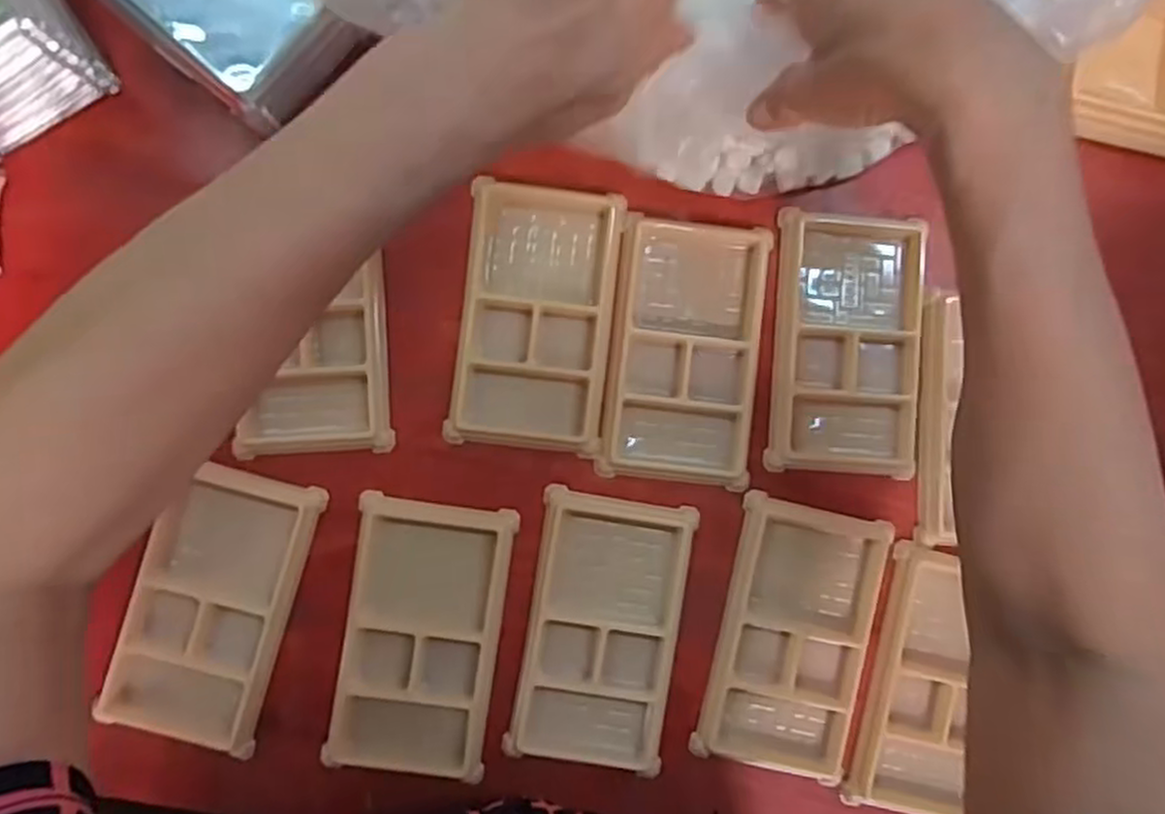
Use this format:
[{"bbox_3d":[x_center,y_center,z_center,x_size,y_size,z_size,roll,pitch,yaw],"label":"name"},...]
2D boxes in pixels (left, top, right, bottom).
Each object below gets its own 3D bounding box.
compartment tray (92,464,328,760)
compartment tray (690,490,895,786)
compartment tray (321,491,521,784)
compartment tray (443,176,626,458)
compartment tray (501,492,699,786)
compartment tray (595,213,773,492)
[{"bbox_3d":[-0.187,0.102,0.381,0.074,0.010,0.139,17,88,-2],"label":"compartment tray"},{"bbox_3d":[0.111,0.122,0.398,0.075,0.013,0.137,13,88,-2],"label":"compartment tray"},{"bbox_3d":[-0.082,0.119,0.387,0.078,0.008,0.138,8,88,-2],"label":"compartment tray"},{"bbox_3d":[-0.024,-0.047,0.397,0.077,0.012,0.135,7,88,-2],"label":"compartment tray"},{"bbox_3d":[0.010,0.116,0.392,0.077,0.008,0.136,10,88,-2],"label":"compartment tray"},{"bbox_3d":[0.054,-0.030,0.401,0.077,0.011,0.136,6,88,-2],"label":"compartment tray"}]

